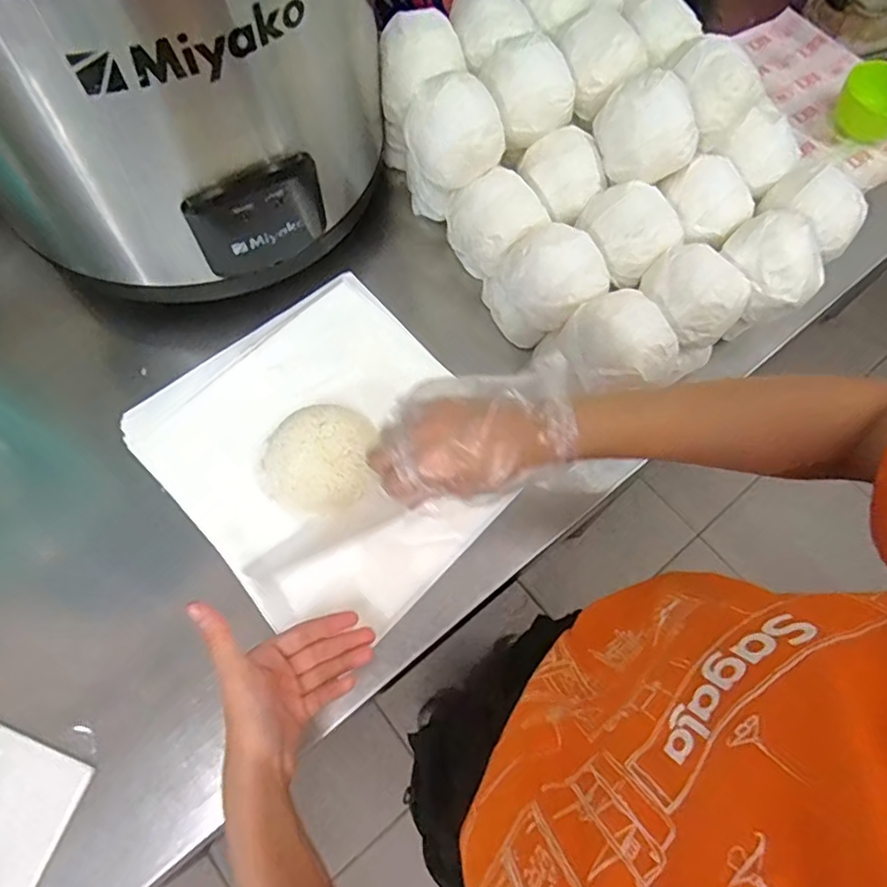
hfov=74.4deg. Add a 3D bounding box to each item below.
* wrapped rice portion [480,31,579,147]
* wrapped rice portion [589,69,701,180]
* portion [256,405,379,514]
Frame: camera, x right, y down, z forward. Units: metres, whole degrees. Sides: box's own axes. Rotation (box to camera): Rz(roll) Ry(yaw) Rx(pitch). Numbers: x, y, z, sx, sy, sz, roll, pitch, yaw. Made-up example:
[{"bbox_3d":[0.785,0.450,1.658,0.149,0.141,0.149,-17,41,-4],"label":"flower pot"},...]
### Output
[{"bbox_3d":[0.079,-0.317,0.524,0.074,0.054,0.075,1,68,-1],"label":"wrapped rice portion"},{"bbox_3d":[0.180,-0.278,0.515,0.091,0.061,0.075,22,69,7],"label":"wrapped rice portion"},{"bbox_3d":[-0.105,0.013,0.476,0.095,0.041,0.084,2,68,-1],"label":"portion"}]

